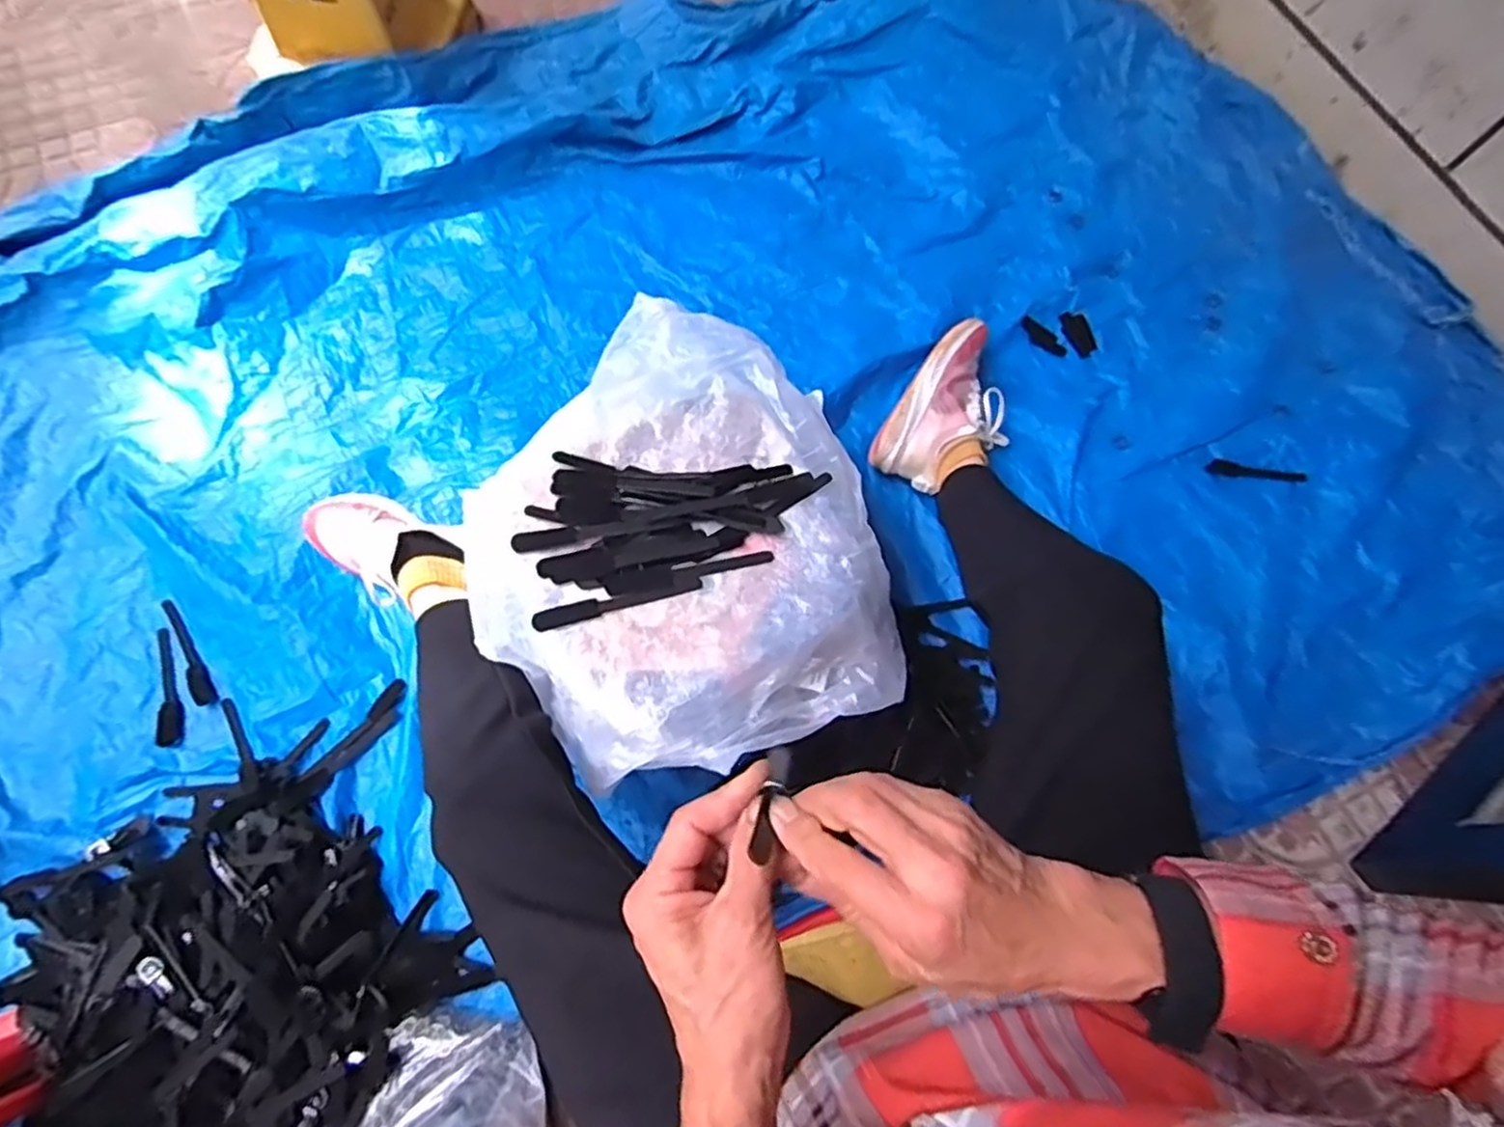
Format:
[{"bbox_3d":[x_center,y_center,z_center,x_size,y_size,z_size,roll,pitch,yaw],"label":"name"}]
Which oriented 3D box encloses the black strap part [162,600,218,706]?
[{"bbox_3d":[-0.649,0.103,0.843,0.026,0.009,0.135,-32,75,-12],"label":"black strap part"}]

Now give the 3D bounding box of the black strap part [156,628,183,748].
[{"bbox_3d":[-0.661,0.140,0.826,0.027,0.009,0.139,-21,73,-9],"label":"black strap part"}]

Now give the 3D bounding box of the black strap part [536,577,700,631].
[{"bbox_3d":[-0.112,0.031,0.618,0.139,0.011,0.018,-16,72,-7],"label":"black strap part"}]

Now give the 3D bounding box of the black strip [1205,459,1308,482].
[{"bbox_3d":[0.666,-0.120,0.971,0.131,0.009,0.021,8,70,1],"label":"black strip"}]

